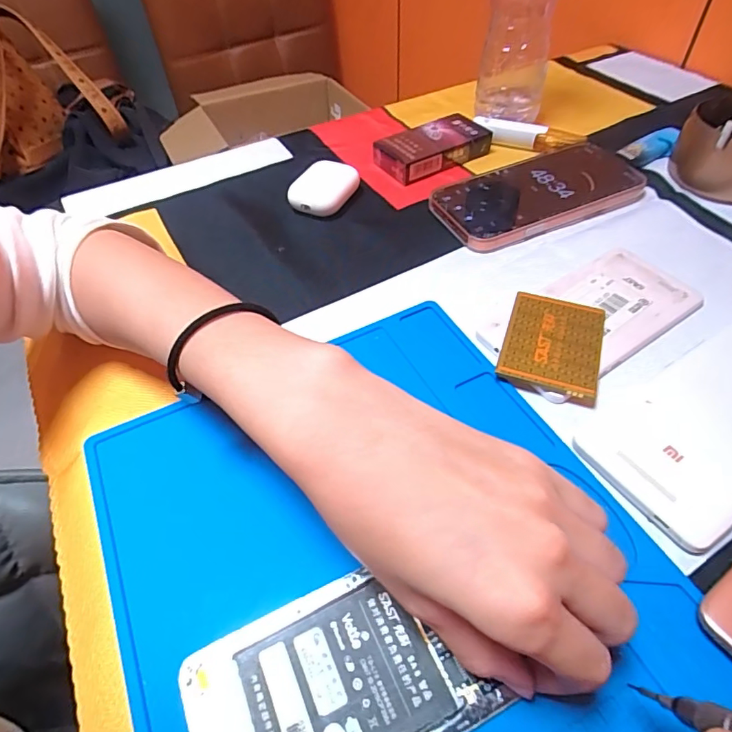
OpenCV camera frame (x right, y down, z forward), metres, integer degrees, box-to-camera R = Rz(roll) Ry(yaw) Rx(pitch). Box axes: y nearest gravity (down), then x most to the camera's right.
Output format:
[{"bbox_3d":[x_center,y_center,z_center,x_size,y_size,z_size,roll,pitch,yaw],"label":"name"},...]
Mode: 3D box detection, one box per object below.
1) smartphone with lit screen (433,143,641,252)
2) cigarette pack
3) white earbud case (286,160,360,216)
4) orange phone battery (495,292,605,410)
[{"bbox_3d":[0.143,-0.144,0.405,0.172,0.014,0.087,-22,53,-14],"label":"smartphone with lit screen"},{"bbox_3d":[0.060,-0.203,0.455,0.100,0.023,0.056,-28,55,-19],"label":"cigarette pack"},{"bbox_3d":[-0.034,-0.146,0.414,0.041,0.023,0.054,29,58,24],"label":"white earbud case"},{"bbox_3d":[0.114,-0.015,0.301,0.055,0.008,0.074,15,53,15],"label":"orange phone battery"}]

